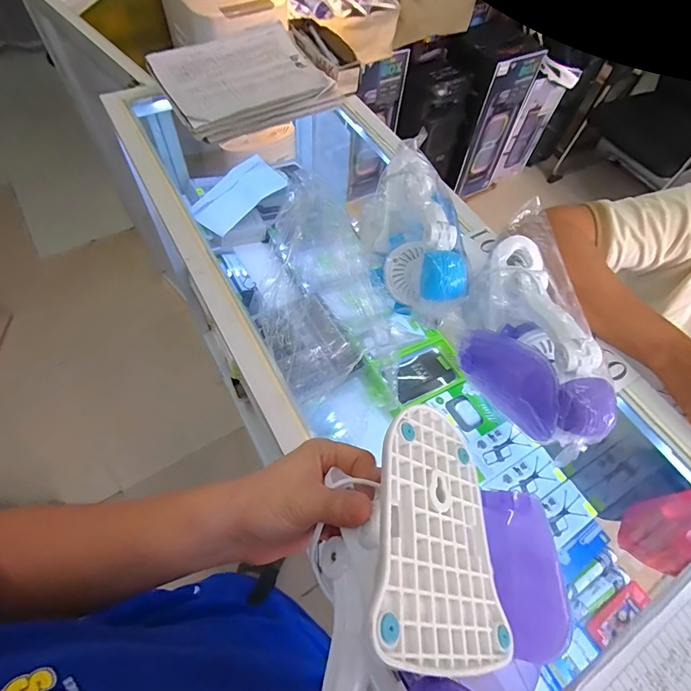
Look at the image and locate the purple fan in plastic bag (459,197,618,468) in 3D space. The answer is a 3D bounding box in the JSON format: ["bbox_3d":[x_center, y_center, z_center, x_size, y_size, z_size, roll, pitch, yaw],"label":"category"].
[{"bbox_3d":[0.172,-0.023,0.418,0.090,0.105,0.268,1,61,-3],"label":"purple fan in plastic bag"}]

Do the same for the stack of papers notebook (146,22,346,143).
[{"bbox_3d":[-0.173,-0.446,0.684,0.259,0.041,0.210,-27,66,-17],"label":"stack of papers notebook"}]

